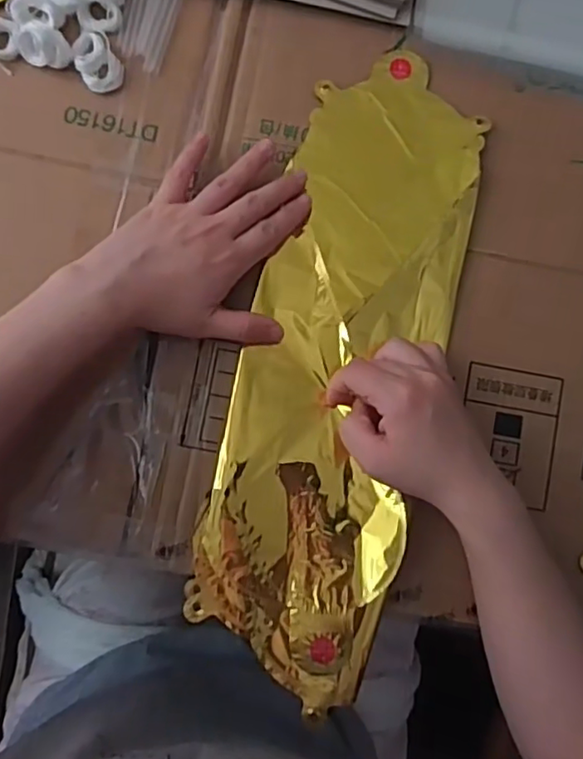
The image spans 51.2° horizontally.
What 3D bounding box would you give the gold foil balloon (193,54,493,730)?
[{"bbox_3d":[0.033,-0.011,0.402,0.125,0.018,0.412,14,84,-2],"label":"gold foil balloon"}]

